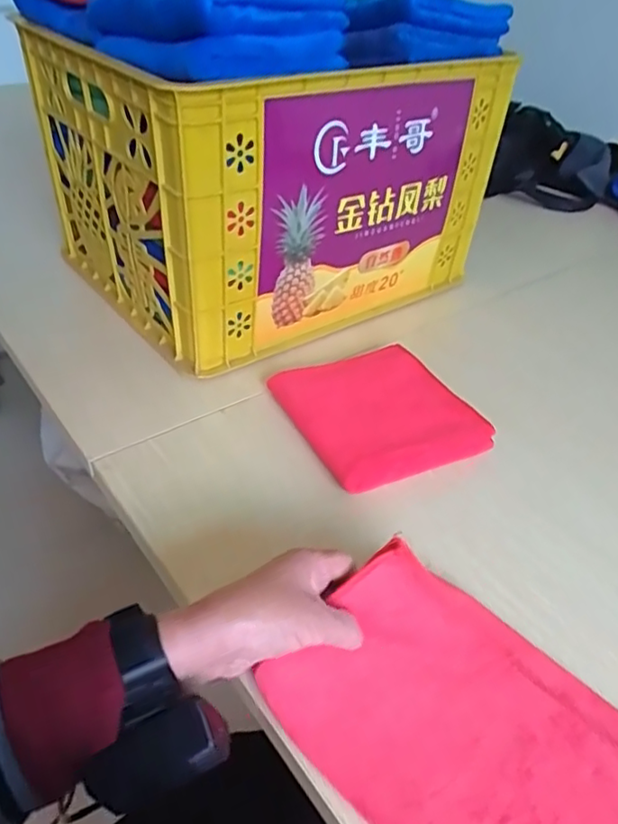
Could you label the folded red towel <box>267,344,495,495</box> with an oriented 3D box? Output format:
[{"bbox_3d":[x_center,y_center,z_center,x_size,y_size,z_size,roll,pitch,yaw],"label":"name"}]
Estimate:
[{"bbox_3d":[0.066,-0.001,0.614,0.160,0.032,0.176,-16,42,-24],"label":"folded red towel"}]

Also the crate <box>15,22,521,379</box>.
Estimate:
[{"bbox_3d":[-0.055,-0.311,0.787,0.463,0.281,0.386,-25,47,-33],"label":"crate"}]

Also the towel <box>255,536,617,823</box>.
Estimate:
[{"bbox_3d":[0.140,0.208,0.330,0.171,0.055,0.321,-29,48,-35],"label":"towel"}]

